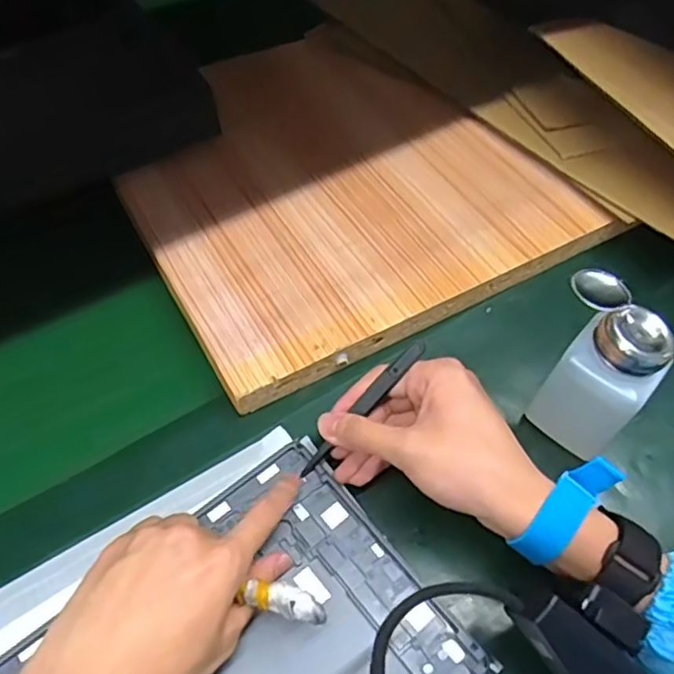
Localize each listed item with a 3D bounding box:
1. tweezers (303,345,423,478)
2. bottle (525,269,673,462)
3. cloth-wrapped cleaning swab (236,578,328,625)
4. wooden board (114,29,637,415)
[{"bbox_3d":[0.015,0.043,0.373,0.108,0.012,0.012,-49,57,19],"label":"tweezers"},{"bbox_3d":[0.158,0.024,0.386,0.070,0.114,0.046,36,60,23],"label":"bottle"},{"bbox_3d":[-0.026,0.132,0.310,0.042,0.009,0.014,13,54,10],"label":"cloth-wrapped cleaning swab"},{"bbox_3d":[-0.006,-0.142,0.535,0.329,0.028,0.339,-24,57,-18],"label":"wooden board"}]

